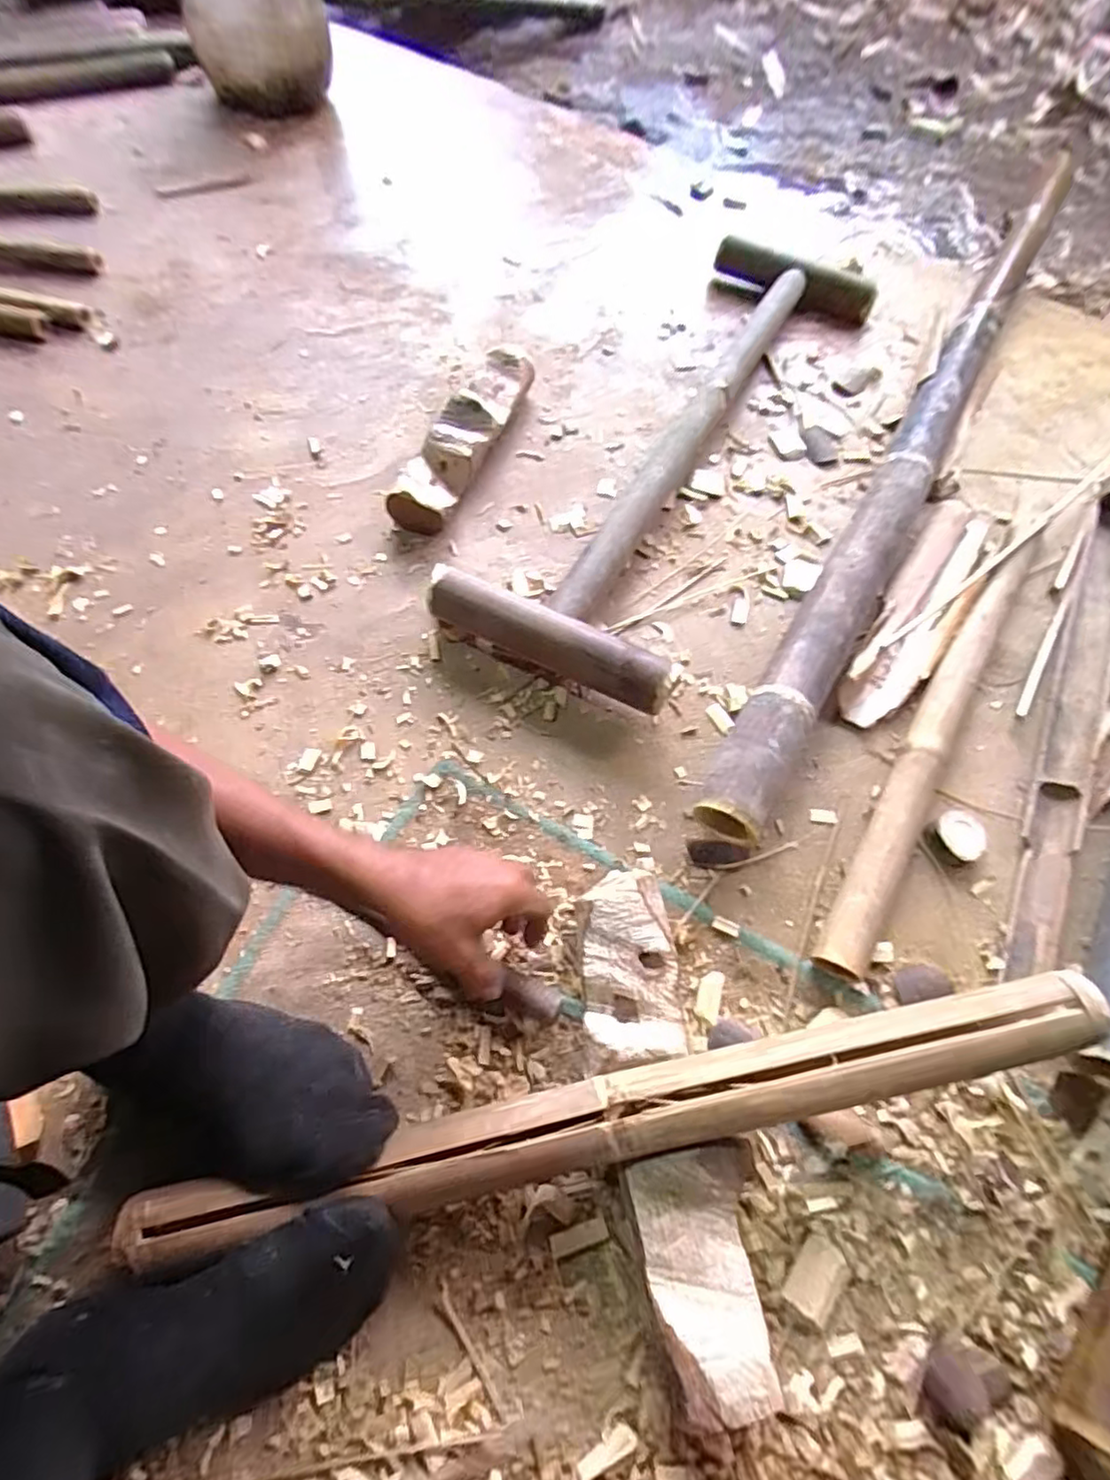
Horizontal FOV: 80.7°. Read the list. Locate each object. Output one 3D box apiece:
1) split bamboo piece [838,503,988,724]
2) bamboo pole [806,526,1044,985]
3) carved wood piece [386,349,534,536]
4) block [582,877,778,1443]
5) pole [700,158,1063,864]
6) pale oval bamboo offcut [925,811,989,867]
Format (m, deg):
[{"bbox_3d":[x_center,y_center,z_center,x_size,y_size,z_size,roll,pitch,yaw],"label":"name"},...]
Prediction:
[{"bbox_3d":[0.414,-0.156,0.734,0.077,0.032,0.365,31,65,13],"label":"split bamboo piece"},{"bbox_3d":[0.396,-0.031,0.658,0.052,0.041,0.604,31,65,13],"label":"bamboo pole"},{"bbox_3d":[-0.112,-0.375,0.806,0.084,0.057,0.299,18,63,6],"label":"carved wood piece"},{"bbox_3d":[0.078,0.265,0.478,0.080,0.066,0.322,-11,64,-8],"label":"block"},{"bbox_3d":[0.497,-0.438,0.867,0.061,0.074,1.402,29,65,12],"label":"pole"},{"bbox_3d":[0.377,0.093,0.612,0.044,0.022,0.045,-20,65,-12],"label":"pale oval bamboo offcut"}]

